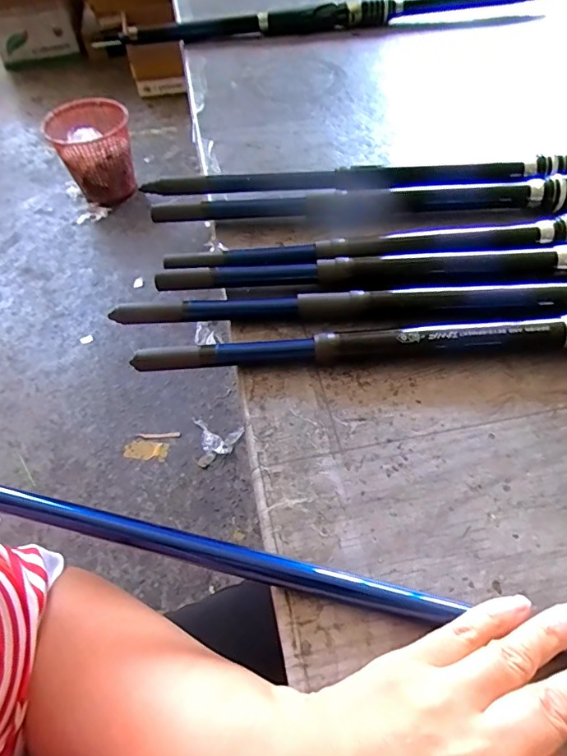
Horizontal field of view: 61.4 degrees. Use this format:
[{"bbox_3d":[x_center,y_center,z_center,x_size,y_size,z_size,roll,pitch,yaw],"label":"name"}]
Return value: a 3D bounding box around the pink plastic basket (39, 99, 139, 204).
[{"bbox_3d":[-0.648,-0.799,1.653,0.267,0.250,0.302,-17,56,-9],"label":"pink plastic basket"}]

